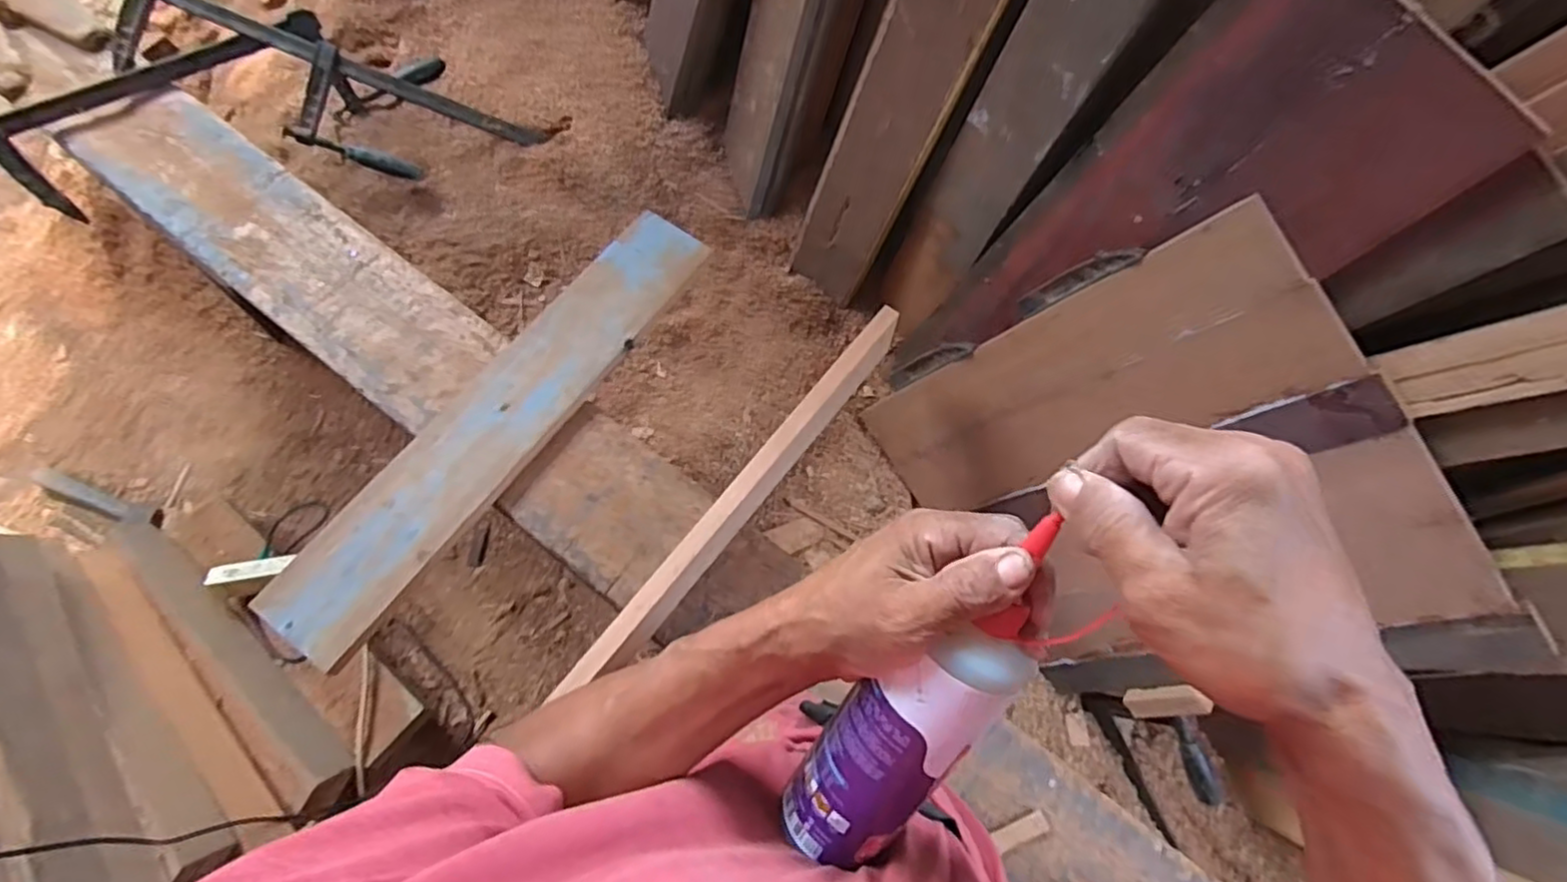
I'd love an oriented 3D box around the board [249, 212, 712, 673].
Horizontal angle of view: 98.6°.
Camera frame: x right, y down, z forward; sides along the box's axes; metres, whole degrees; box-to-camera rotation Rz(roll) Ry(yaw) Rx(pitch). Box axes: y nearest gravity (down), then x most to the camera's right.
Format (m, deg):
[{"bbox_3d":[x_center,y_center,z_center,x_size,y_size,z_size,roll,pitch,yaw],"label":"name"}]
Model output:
[{"bbox_3d":[-0.350,-0.042,0.862,0.129,0.025,0.686,33,69,8],"label":"board"}]

